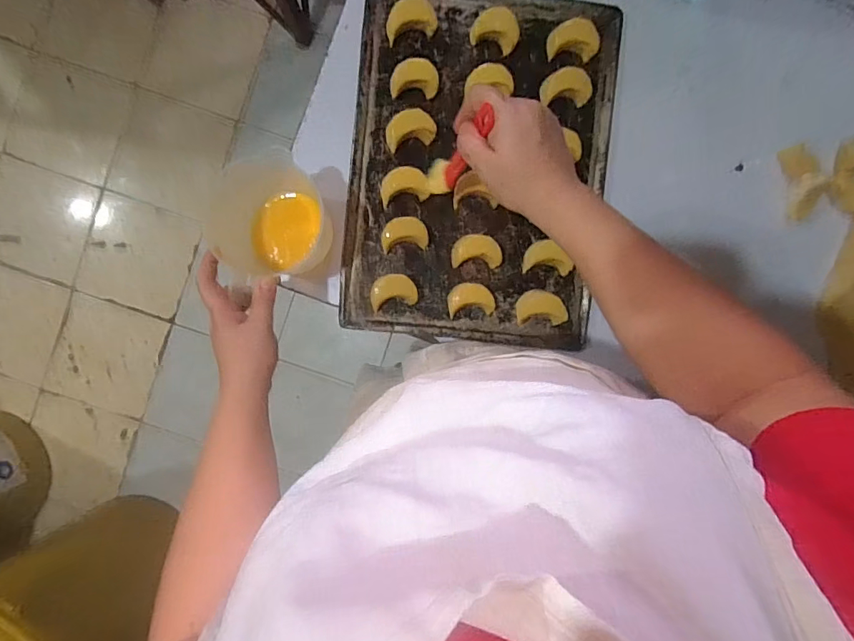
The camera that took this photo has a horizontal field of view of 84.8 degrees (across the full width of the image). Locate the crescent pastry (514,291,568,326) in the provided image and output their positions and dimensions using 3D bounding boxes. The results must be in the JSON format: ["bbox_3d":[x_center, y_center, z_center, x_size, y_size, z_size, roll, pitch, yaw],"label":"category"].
[{"bbox_3d":[0.150,-0.017,0.615,0.061,0.029,0.044,1,93,-1],"label":"crescent pastry"}]

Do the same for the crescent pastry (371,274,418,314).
[{"bbox_3d":[-0.043,-0.038,0.606,0.059,0.017,0.042,-8,93,0],"label":"crescent pastry"}]

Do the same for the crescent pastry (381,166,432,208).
[{"bbox_3d":[-0.029,-0.174,0.600,0.060,0.025,0.043,-7,93,0],"label":"crescent pastry"}]

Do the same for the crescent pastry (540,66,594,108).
[{"bbox_3d":[0.180,-0.302,0.604,0.061,0.019,0.045,-1,93,0],"label":"crescent pastry"}]

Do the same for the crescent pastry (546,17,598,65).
[{"bbox_3d":[0.189,-0.363,0.608,0.064,0.023,0.045,6,93,-1],"label":"crescent pastry"}]

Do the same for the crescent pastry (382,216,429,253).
[{"bbox_3d":[-0.029,-0.111,0.606,0.059,0.019,0.041,-3,93,0],"label":"crescent pastry"}]

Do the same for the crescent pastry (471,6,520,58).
[{"bbox_3d":[0.089,-0.372,0.598,0.060,0.025,0.042,18,93,-1],"label":"crescent pastry"}]

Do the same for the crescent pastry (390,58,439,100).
[{"bbox_3d":[-0.016,-0.308,0.598,0.060,0.038,0.033,0,93,-1],"label":"crescent pastry"}]

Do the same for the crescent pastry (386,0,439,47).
[{"bbox_3d":[-0.020,-0.382,0.594,0.063,0.025,0.040,-9,93,0],"label":"crescent pastry"}]

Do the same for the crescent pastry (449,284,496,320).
[{"bbox_3d":[0.057,-0.028,0.614,0.059,0.019,0.042,-5,93,0],"label":"crescent pastry"}]

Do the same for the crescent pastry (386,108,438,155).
[{"bbox_3d":[-0.022,-0.245,0.601,0.064,0.026,0.041,-15,93,0],"label":"crescent pastry"}]

